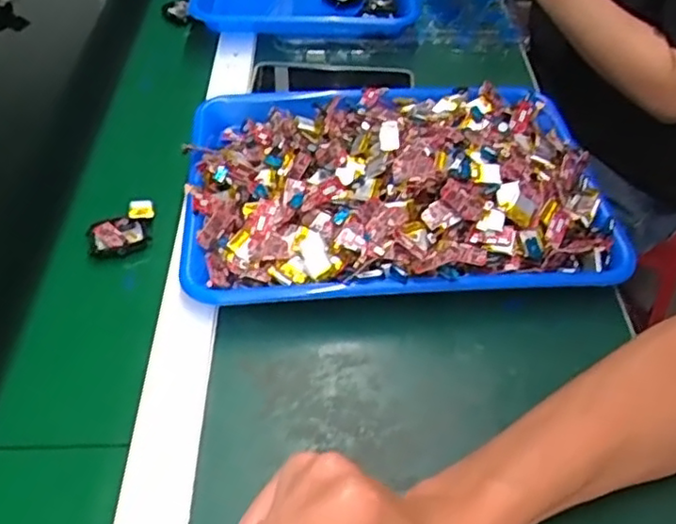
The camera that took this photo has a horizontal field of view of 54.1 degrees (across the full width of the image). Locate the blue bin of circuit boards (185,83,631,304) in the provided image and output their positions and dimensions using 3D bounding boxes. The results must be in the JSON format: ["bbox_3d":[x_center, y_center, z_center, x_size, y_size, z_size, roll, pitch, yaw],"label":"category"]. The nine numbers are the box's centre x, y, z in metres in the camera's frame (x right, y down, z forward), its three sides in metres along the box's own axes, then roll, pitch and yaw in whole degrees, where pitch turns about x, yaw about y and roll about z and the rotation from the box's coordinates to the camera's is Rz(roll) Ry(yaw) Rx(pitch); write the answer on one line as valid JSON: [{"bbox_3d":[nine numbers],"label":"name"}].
[{"bbox_3d":[0.045,-0.075,0.538,0.329,0.059,0.242,-4,45,-3],"label":"blue bin of circuit boards"}]

